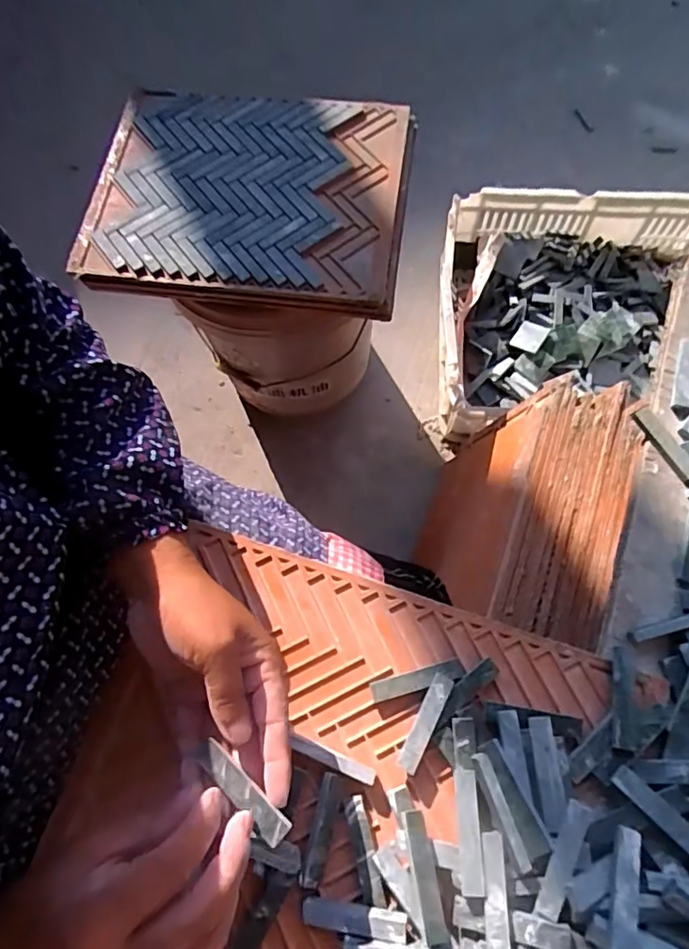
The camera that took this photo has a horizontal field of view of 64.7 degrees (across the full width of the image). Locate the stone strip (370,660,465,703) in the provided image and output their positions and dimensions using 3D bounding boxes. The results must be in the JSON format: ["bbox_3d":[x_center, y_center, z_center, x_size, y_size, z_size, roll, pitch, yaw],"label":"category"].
[{"bbox_3d":[0.049,0.139,0.367,0.063,0.007,0.013,-17,75,3],"label":"stone strip"}]

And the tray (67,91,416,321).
[{"bbox_3d":[-0.110,-0.293,0.585,0.333,0.042,0.232,7,87,10],"label":"tray"}]

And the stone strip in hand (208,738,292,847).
[{"bbox_3d":[-0.054,0.171,0.292,0.058,0.004,0.014,39,77,20],"label":"stone strip in hand"}]

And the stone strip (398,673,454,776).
[{"bbox_3d":[0.053,0.163,0.357,0.013,0.004,0.063,26,72,12],"label":"stone strip"}]

